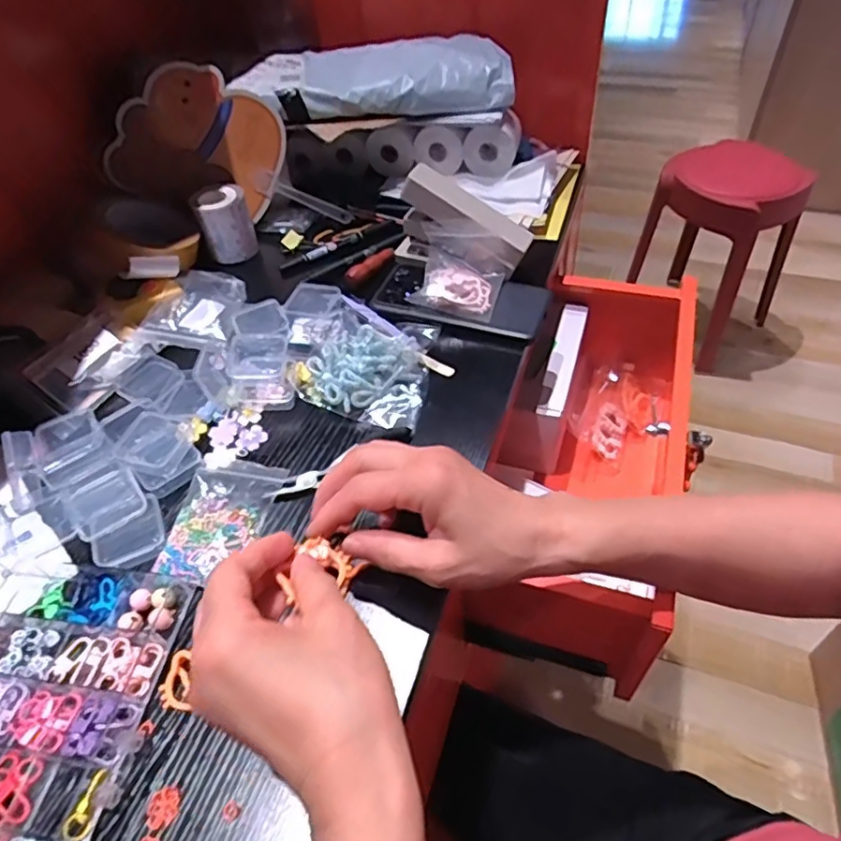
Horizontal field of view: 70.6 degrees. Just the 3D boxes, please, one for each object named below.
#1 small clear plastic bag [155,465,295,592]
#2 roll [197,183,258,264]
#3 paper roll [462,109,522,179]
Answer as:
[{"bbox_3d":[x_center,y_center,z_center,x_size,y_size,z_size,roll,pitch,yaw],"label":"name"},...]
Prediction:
[{"bbox_3d":[-0.140,0.068,0.413,0.064,0.010,0.094,5,50,8],"label":"small clear plastic bag"},{"bbox_3d":[-0.204,-0.210,0.627,0.047,0.056,0.046,-17,50,-10],"label":"roll"},{"bbox_3d":[0.083,-0.313,0.668,0.054,0.053,0.052,17,53,18],"label":"paper roll"}]

